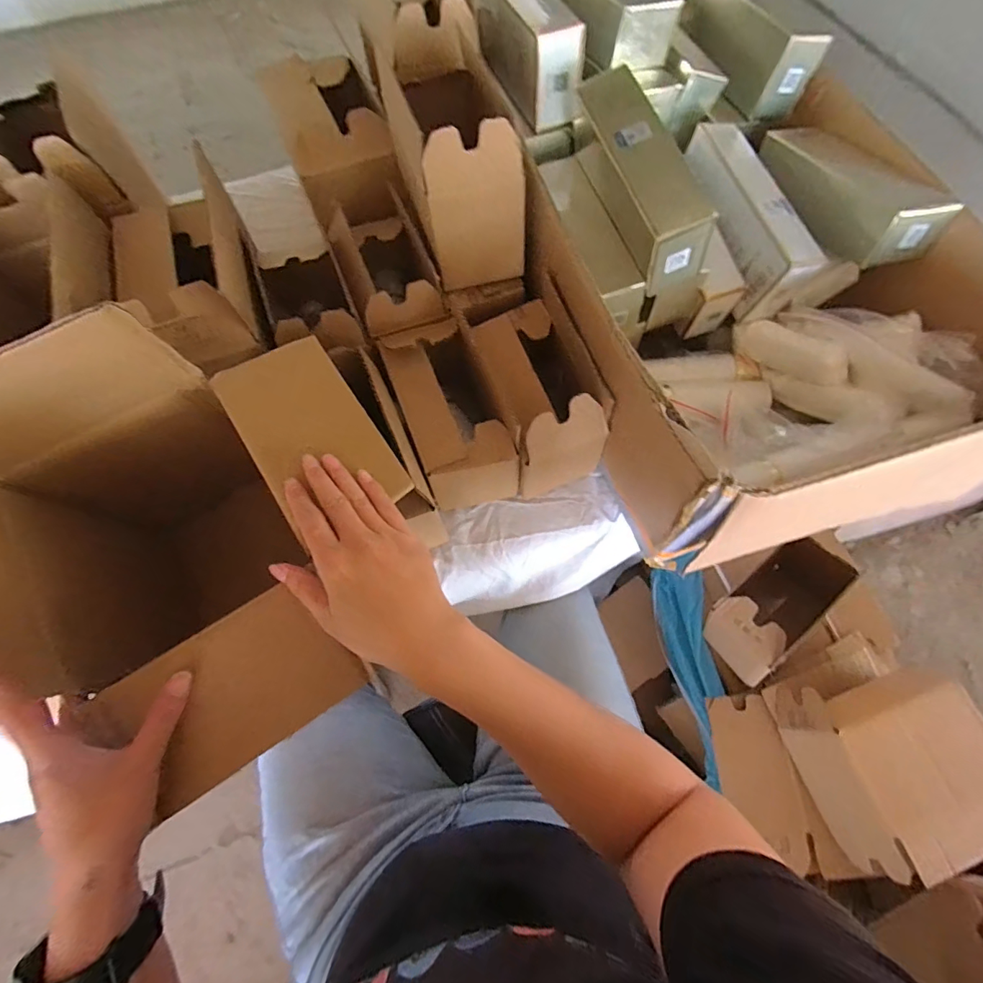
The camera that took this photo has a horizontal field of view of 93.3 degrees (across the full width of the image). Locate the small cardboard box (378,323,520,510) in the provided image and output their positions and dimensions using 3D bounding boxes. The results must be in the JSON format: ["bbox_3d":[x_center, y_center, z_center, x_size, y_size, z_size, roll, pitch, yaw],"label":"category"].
[{"bbox_3d":[-0.047,-0.083,0.511,0.086,0.127,0.177,-23,69,-8],"label":"small cardboard box"}]

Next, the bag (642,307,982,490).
[{"bbox_3d":[0.326,-0.117,0.473,0.225,0.101,0.197,-18,69,-6],"label":"bag"}]

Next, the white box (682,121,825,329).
[{"bbox_3d":[0.271,-0.295,0.505,0.057,0.081,0.202,-13,68,-4],"label":"white box"}]

